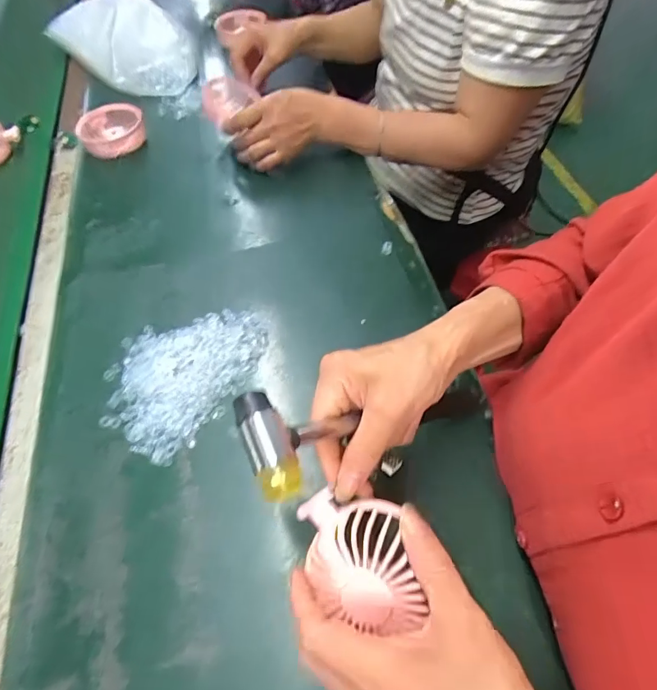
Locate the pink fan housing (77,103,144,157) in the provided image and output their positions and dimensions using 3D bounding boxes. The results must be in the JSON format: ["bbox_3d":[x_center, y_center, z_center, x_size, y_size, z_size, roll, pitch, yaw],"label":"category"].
[{"bbox_3d":[-0.308,-0.306,0.617,0.092,0.034,0.082,-21,58,-11],"label":"pink fan housing"}]

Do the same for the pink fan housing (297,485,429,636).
[{"bbox_3d":[0.018,0.128,0.262,0.062,0.029,0.077,-9,56,-3],"label":"pink fan housing"}]

